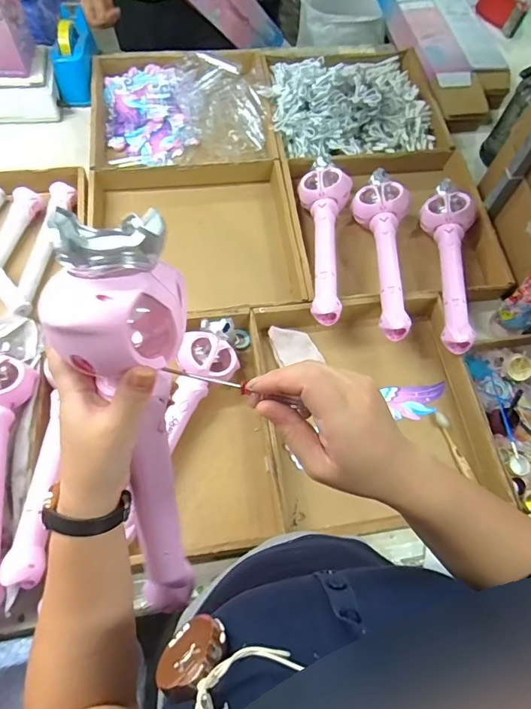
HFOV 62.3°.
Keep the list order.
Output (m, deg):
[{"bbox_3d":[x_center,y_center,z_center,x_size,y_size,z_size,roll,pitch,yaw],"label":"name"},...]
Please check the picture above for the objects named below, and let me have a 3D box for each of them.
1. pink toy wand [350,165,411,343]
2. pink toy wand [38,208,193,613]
[{"bbox_3d":[0.229,-0.194,0.814,0.093,0.054,0.363,-2,66,-4],"label":"pink toy wand"},{"bbox_3d":[-0.089,0.069,0.346,0.071,0.347,0.076,-3,33,-5],"label":"pink toy wand"}]

